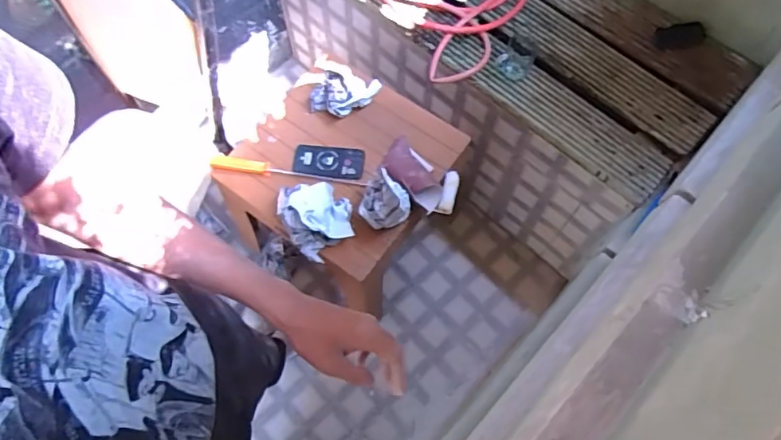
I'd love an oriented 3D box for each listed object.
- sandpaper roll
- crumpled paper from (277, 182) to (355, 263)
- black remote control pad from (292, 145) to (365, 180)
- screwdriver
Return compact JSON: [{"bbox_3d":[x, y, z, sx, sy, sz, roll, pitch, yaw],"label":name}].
[{"bbox_3d":[0.068,-0.100,1.226,0.202,0.055,0.134,32,70,11],"label":"sandpaper roll"},{"bbox_3d":[-0.156,-0.012,1.147,0.152,0.097,0.147,-33,72,-14],"label":"crumpled paper"},{"bbox_3d":[-0.146,-0.139,1.251,0.164,0.012,0.083,3,67,-1],"label":"black remote control pad"},{"bbox_3d":[-0.236,-0.115,1.226,0.360,0.023,0.033,7,67,1],"label":"screwdriver"}]

